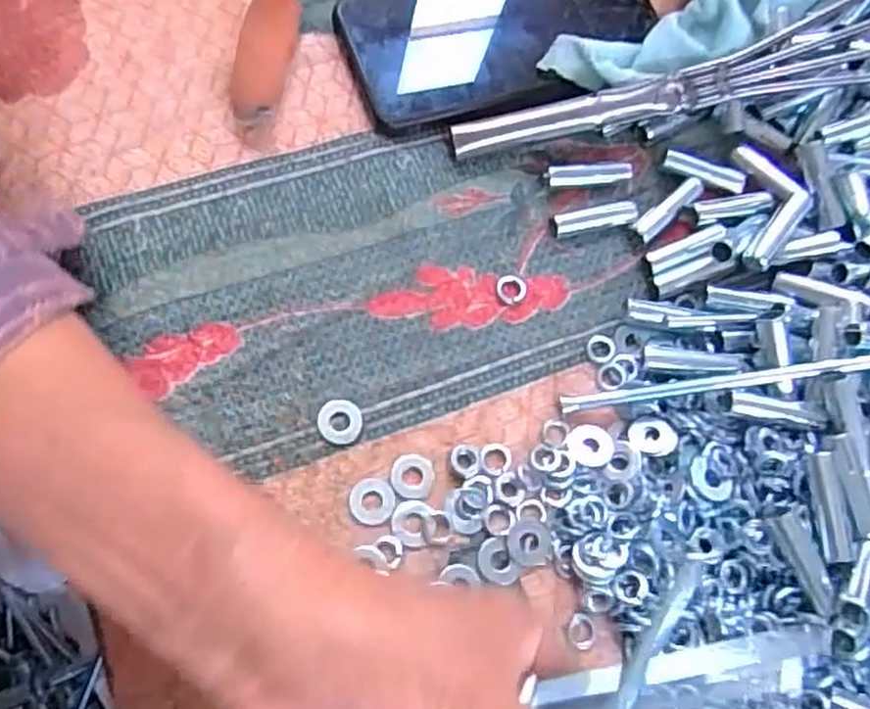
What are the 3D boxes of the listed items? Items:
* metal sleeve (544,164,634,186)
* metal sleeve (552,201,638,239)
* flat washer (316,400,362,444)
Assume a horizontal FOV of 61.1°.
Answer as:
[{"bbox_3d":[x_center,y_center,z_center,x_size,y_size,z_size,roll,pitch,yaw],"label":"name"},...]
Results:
[{"bbox_3d":[0.076,-0.088,0.362,0.043,0.011,0.010,-3,70,-8],"label":"metal sleeve"},{"bbox_3d":[0.077,-0.066,0.356,0.043,0.008,0.011,-11,71,-10],"label":"metal sleeve"},{"bbox_3d":[-0.040,0.028,0.309,0.018,0.004,0.018,2,69,-6],"label":"flat washer"}]

